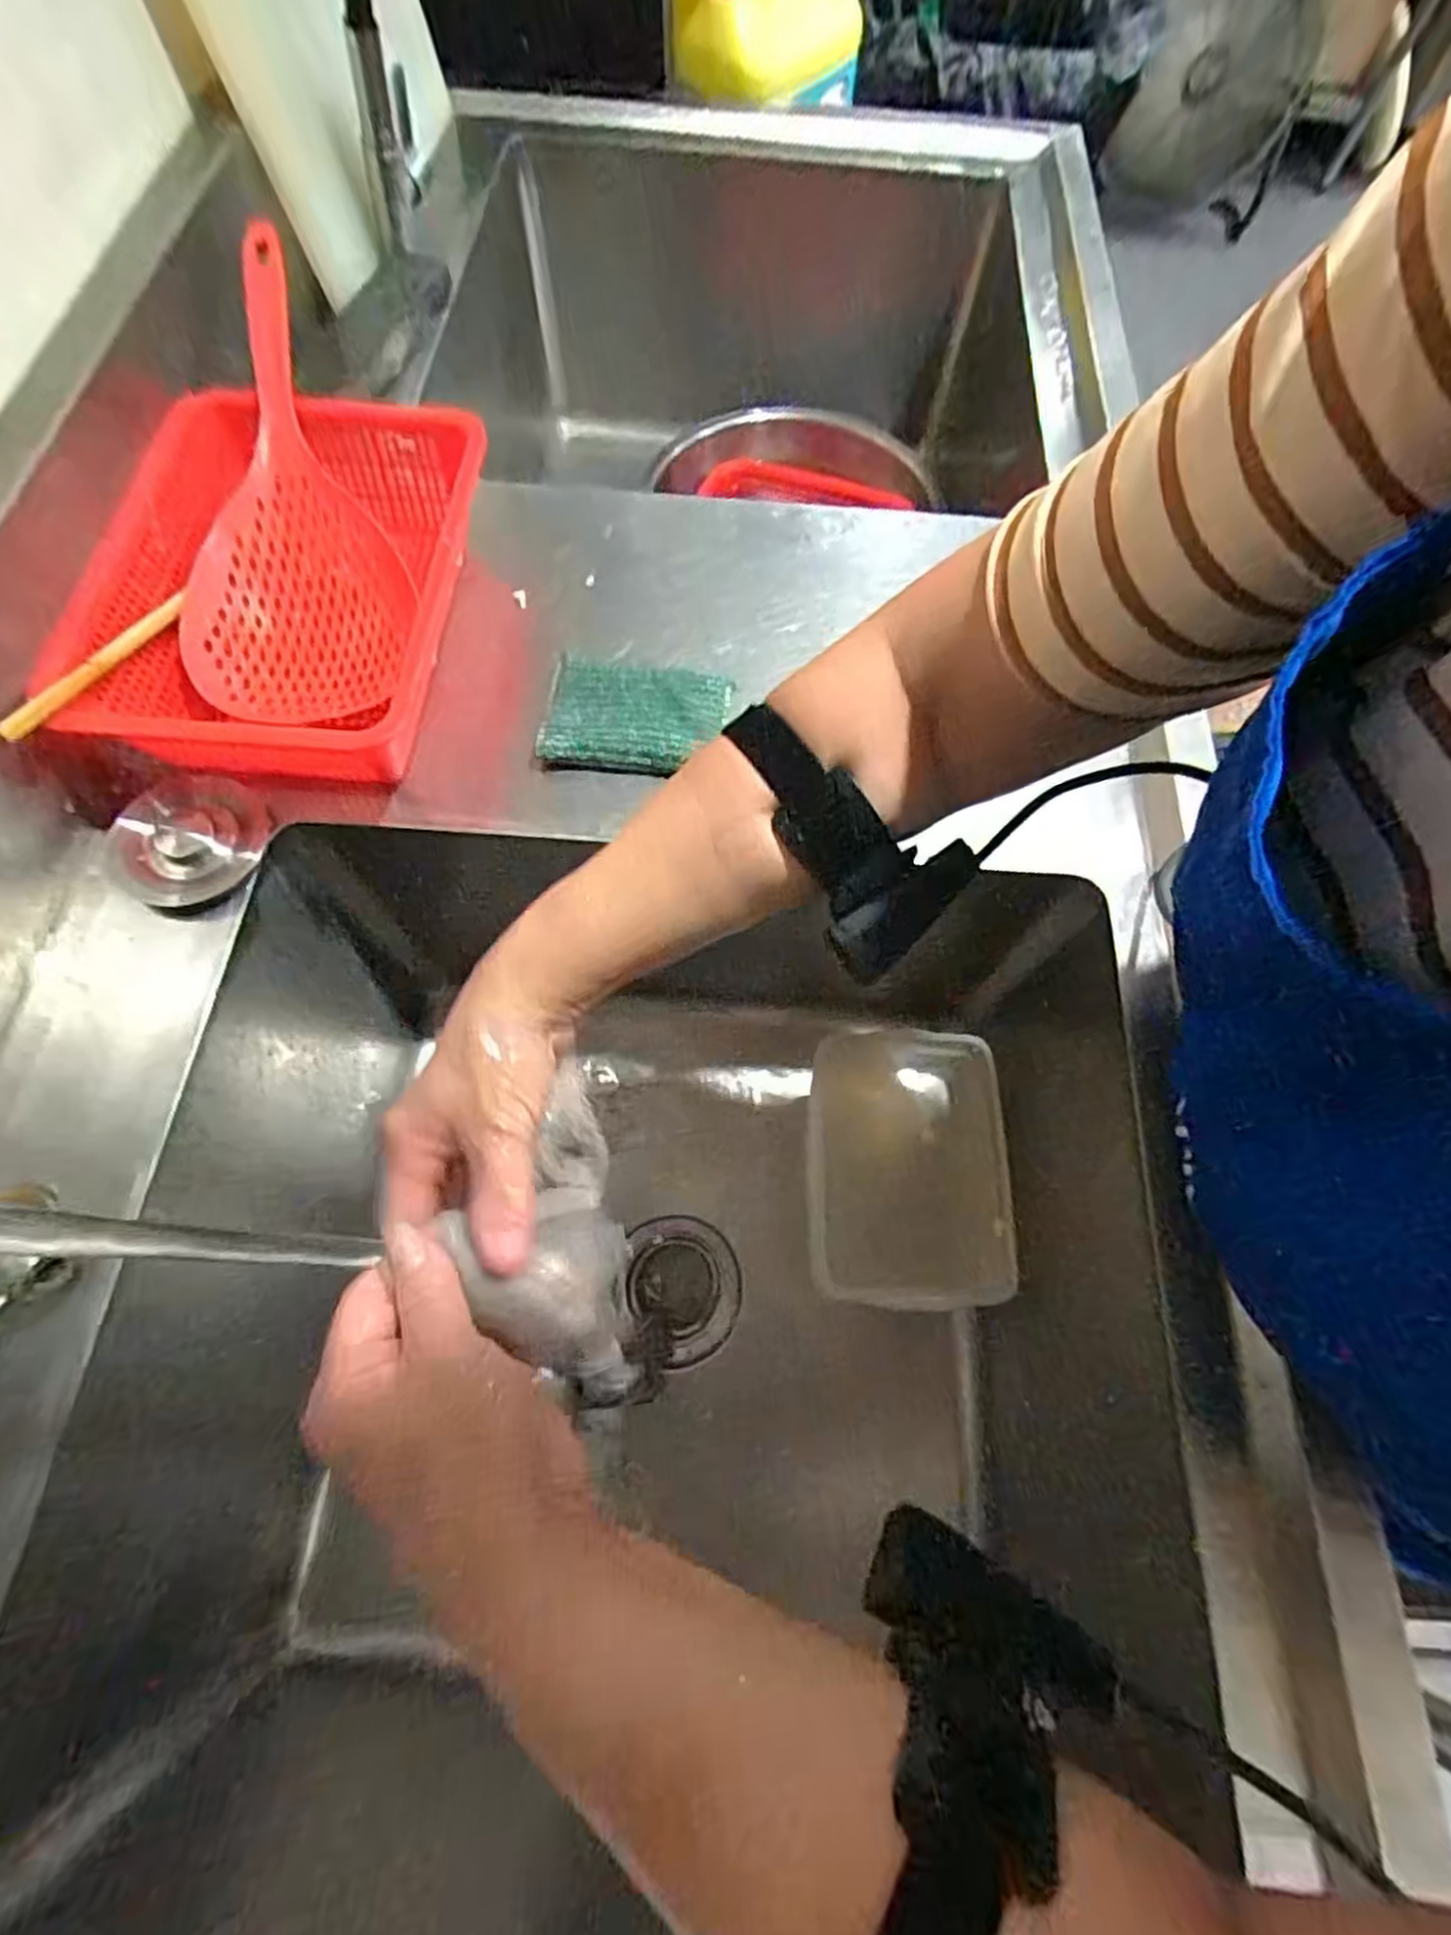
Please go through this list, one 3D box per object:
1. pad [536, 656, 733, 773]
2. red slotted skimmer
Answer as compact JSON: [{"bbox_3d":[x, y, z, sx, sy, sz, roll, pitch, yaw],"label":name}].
[{"bbox_3d":[-0.056,-0.161,0.484,0.113,0.023,0.084,4,68,0],"label":"pad"},{"bbox_3d":[-0.274,-0.319,0.483,0.121,0.044,0.329,-4,90,-3],"label":"red slotted skimmer"}]

